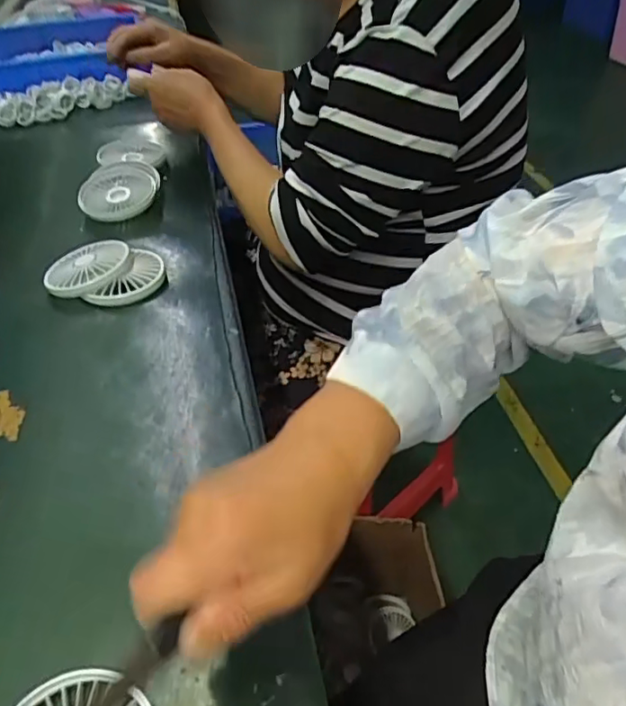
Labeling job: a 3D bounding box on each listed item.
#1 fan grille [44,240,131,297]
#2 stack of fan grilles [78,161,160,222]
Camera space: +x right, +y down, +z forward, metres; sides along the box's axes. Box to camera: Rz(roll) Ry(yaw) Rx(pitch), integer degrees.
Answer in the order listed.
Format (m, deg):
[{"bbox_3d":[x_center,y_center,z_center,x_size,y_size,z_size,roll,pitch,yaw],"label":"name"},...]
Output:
[{"bbox_3d":[-0.215,-0.085,0.552,0.075,0.011,0.077,-2,47,6],"label":"fan grille"},{"bbox_3d":[-0.218,-0.180,0.646,0.088,0.020,0.075,-20,65,-19],"label":"stack of fan grilles"}]

